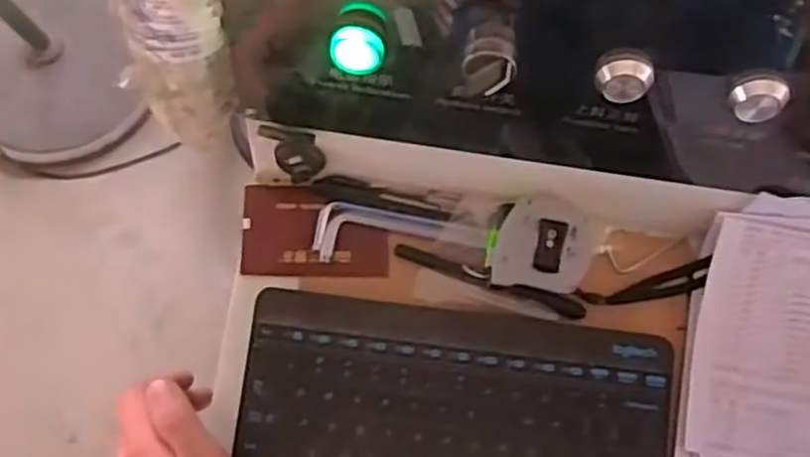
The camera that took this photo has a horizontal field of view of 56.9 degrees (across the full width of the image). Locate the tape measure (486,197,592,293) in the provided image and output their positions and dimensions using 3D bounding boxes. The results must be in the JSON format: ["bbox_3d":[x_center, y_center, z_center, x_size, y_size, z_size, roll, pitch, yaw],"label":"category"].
[{"bbox_3d":[0.090,0.012,0.502,0.066,0.028,0.058,6,80,0],"label":"tape measure"}]

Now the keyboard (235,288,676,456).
[{"bbox_3d":[0.036,0.123,0.499,0.281,0.016,0.137,6,80,0],"label":"keyboard"}]

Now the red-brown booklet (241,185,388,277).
[{"bbox_3d":[-0.064,0.002,0.531,0.101,0.011,0.064,1,81,-1],"label":"red-brown booklet"}]

